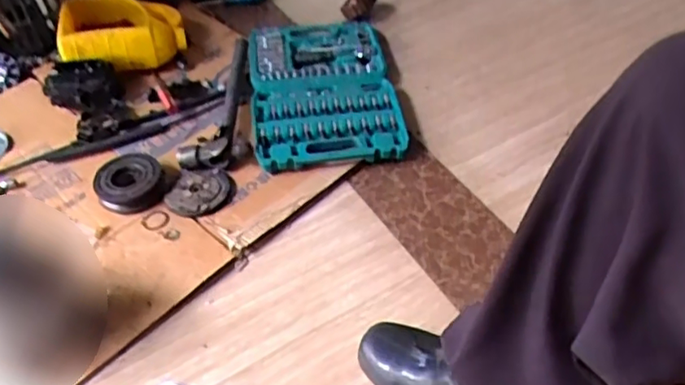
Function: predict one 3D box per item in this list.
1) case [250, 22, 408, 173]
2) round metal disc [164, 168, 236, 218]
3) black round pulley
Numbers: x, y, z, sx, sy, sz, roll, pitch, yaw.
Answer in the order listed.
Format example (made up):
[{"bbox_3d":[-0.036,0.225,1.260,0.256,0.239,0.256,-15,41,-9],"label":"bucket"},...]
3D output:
[{"bbox_3d":[-0.035,-0.189,1.065,0.248,0.041,0.370,-8,48,-4],"label":"case"},{"bbox_3d":[-0.219,-0.001,0.931,0.099,0.013,0.088,1,48,4],"label":"round metal disc"},{"bbox_3d":[-0.328,-0.015,0.940,0.104,0.034,0.097,-1,48,2],"label":"black round pulley"}]

